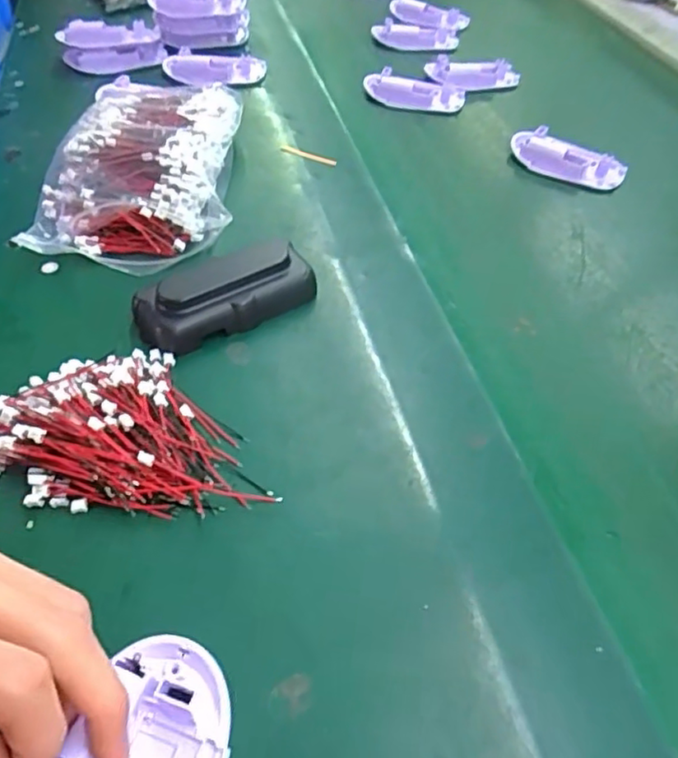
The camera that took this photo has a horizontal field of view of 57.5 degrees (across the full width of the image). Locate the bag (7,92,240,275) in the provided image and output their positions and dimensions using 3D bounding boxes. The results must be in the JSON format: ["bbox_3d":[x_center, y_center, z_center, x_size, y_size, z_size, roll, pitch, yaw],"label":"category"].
[{"bbox_3d":[-0.142,-0.156,0.458,0.134,0.046,0.186,2,48,0],"label":"bag"}]

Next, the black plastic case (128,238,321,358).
[{"bbox_3d":[-0.068,-0.053,0.372,0.110,0.031,0.048,-19,52,-17],"label":"black plastic case"}]

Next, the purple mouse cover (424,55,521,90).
[{"bbox_3d":[0.138,-0.319,0.641,0.088,0.018,0.051,-14,51,-15],"label":"purple mouse cover"}]

